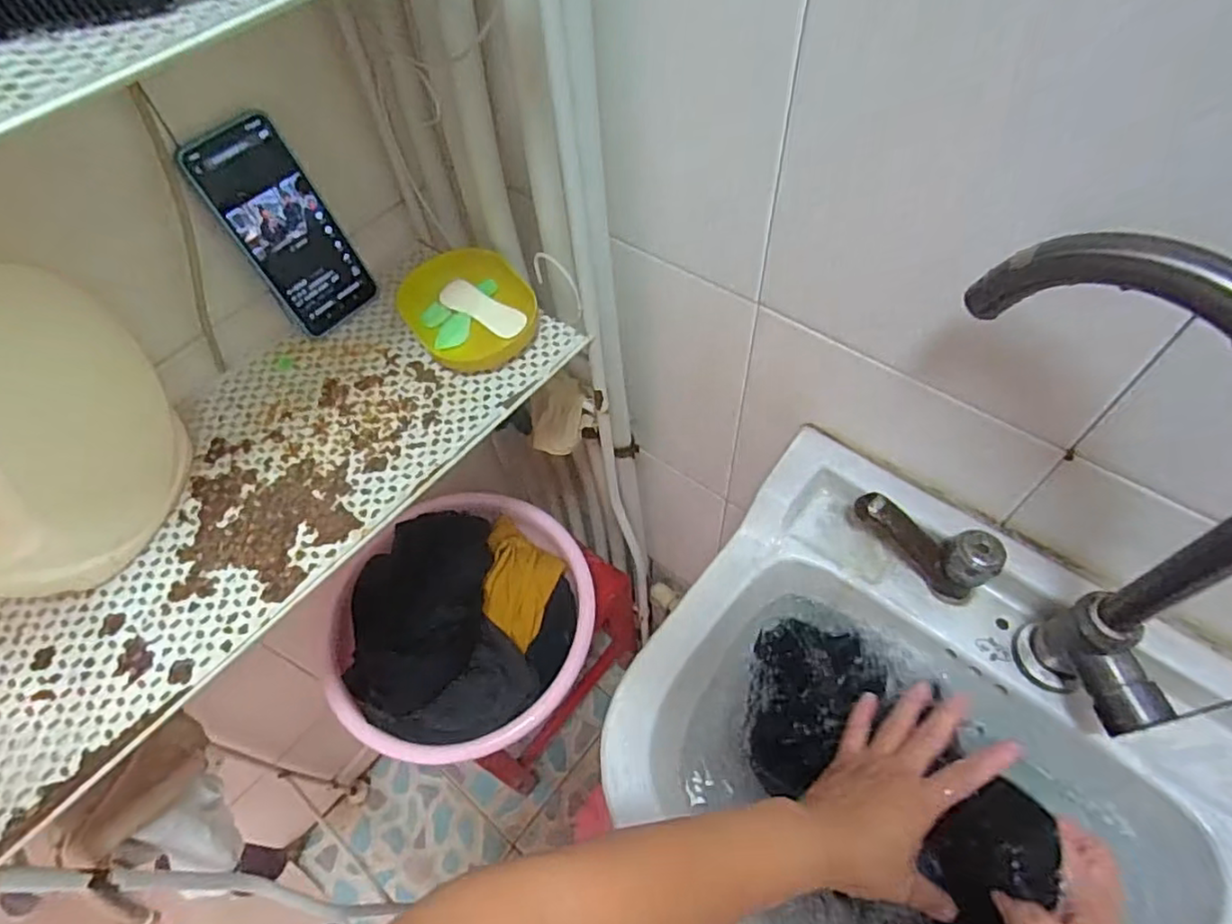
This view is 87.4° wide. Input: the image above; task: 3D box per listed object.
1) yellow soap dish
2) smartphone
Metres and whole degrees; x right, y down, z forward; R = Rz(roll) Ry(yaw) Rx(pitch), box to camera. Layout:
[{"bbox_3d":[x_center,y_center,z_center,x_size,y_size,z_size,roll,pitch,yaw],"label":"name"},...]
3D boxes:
[{"bbox_3d":[-0.128,-0.137,0.570,0.109,0.031,0.116,-2,56,3],"label":"yellow soap dish"},{"bbox_3d":[-0.280,-0.198,0.551,0.007,0.169,0.084,15,49,40],"label":"smartphone"}]

